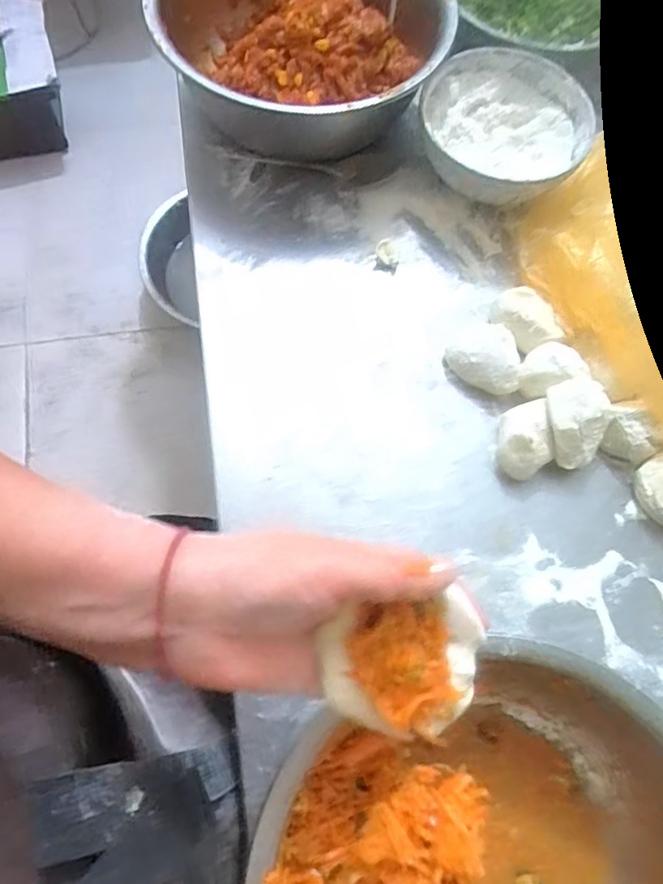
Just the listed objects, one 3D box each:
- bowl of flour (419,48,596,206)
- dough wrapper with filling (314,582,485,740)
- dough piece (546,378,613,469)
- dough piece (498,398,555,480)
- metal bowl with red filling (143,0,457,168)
[{"bbox_3d":[0.143,-0.264,0.534,0.148,0.054,0.142,1,71,-2],"label":"bowl of flour"},{"bbox_3d":[0.032,0.100,0.282,0.067,0.024,0.064,6,90,-5],"label":"dough wrapper with filling"},{"bbox_3d":[0.179,-0.011,0.450,0.048,0.044,0.059,-10,72,-6],"label":"dough piece"},{"bbox_3d":[0.139,-0.002,0.449,0.037,0.033,0.054,-4,71,-4],"label":"dough piece"},{"bbox_3d":[-0.029,-0.351,0.532,0.234,0.089,0.241,1,71,-2],"label":"metal bowl with red filling"}]

